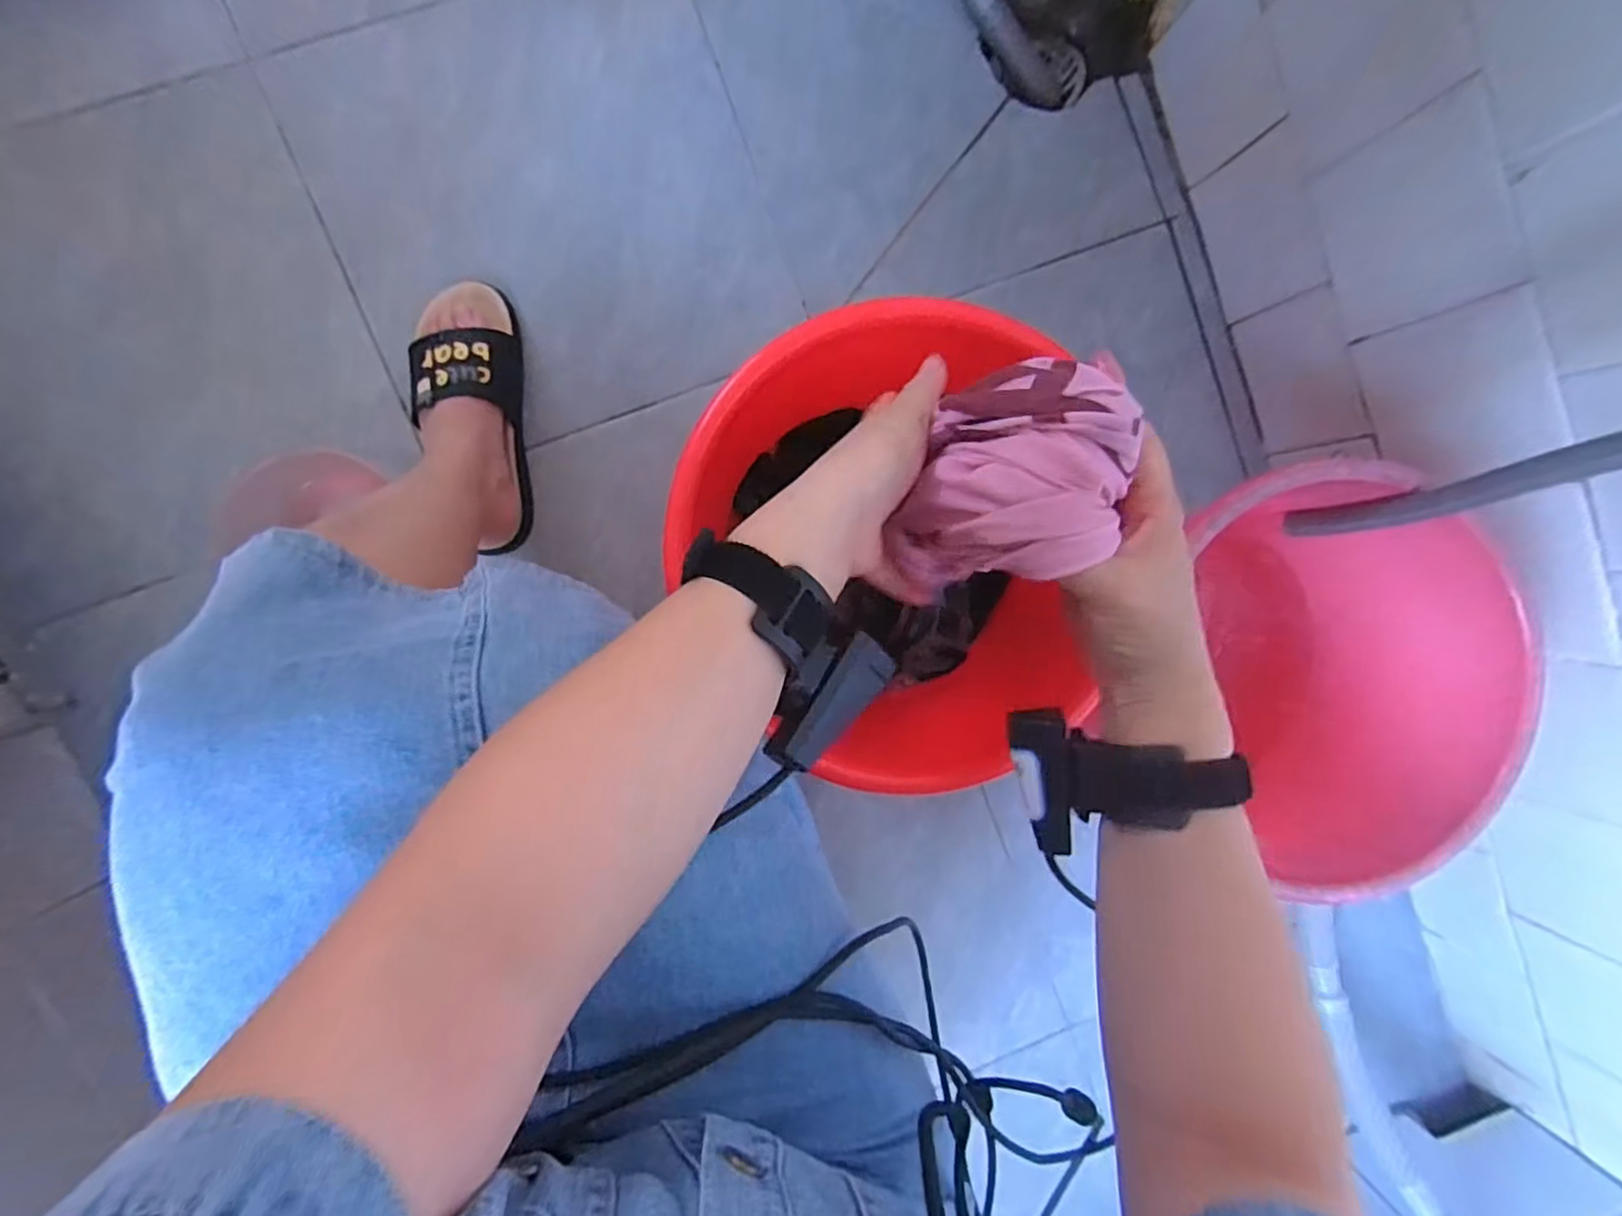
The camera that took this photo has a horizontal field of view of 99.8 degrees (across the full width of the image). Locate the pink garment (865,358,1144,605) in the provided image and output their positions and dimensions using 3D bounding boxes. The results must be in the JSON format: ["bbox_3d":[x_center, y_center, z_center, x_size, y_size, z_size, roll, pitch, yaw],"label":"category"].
[{"bbox_3d":[0.094,-0.055,0.305,0.078,0.071,0.100,21,87,-6],"label":"pink garment"}]

